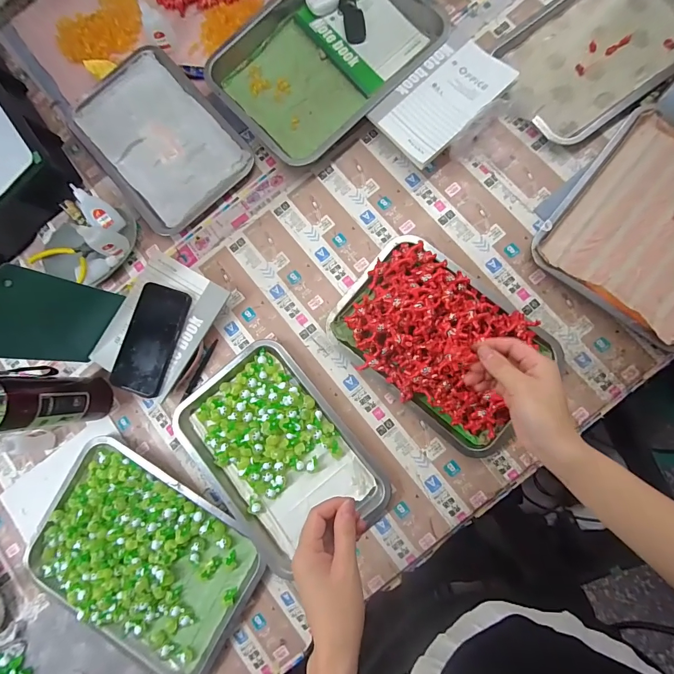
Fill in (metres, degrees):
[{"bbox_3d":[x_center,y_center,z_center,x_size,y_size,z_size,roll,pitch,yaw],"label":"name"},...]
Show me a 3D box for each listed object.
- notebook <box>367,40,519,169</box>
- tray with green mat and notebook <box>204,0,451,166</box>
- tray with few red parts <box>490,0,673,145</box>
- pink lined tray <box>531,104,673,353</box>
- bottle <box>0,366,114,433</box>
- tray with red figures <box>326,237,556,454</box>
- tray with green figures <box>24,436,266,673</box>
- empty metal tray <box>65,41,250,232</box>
[{"bbox_3d":[0.161,-0.366,0.560,0.196,0.013,0.124,-43,82,0],"label":"notebook"},{"bbox_3d":[-0.014,-0.470,0.614,0.347,0.040,0.269,-44,81,-2],"label":"tray with green mat and notebook"},{"bbox_3d":[0.414,-0.461,0.582,0.309,0.018,0.213,-37,81,-1],"label":"tray with few red parts"},{"bbox_3d":[0.474,-0.161,0.536,0.263,0.026,0.302,38,87,9],"label":"pink lined tray"},{"bbox_3d":[-0.422,0.086,0.517,0.064,0.243,0.082,-3,84,5],"label":"bottle"},{"bbox_3d":[0.152,0.000,0.527,0.302,0.075,0.208,40,87,9],"label":"tray with red figures"},{"bbox_3d":[-0.308,0.347,0.578,0.354,0.046,0.271,30,88,8],"label":"tray with green figures"},{"bbox_3d":[-0.306,-0.340,0.632,0.206,0.022,0.307,-41,81,-1],"label":"empty metal tray"}]

